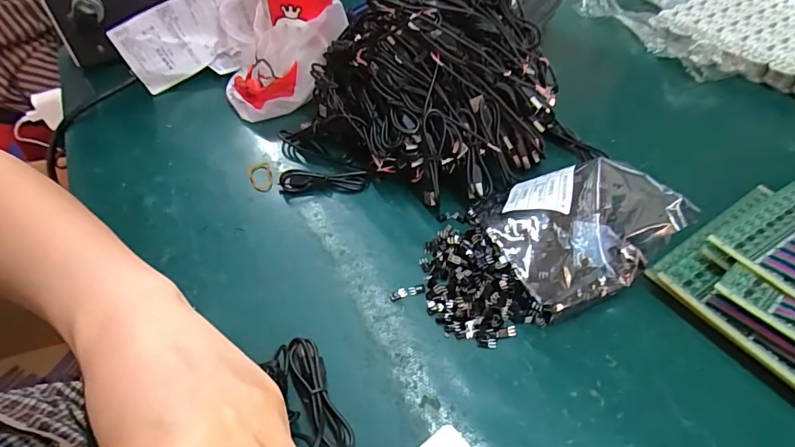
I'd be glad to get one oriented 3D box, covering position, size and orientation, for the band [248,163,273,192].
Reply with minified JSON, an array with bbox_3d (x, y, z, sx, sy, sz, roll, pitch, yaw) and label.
[{"bbox_3d":[-0.130,-0.045,0.427,0.021,0.004,0.044,-16,49,-12],"label":"band"}]

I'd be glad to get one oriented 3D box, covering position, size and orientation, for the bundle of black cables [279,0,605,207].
[{"bbox_3d":[0.028,-0.131,0.414,0.283,0.121,0.206,-6,47,-4],"label":"bundle of black cables"}]

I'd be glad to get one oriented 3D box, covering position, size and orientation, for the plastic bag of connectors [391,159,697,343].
[{"bbox_3d":[0.092,0.008,0.330,0.192,0.054,0.115,-17,49,-13],"label":"plastic bag of connectors"}]

